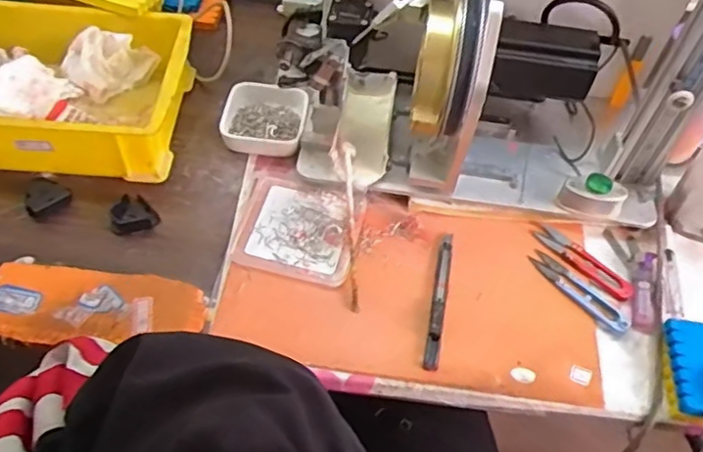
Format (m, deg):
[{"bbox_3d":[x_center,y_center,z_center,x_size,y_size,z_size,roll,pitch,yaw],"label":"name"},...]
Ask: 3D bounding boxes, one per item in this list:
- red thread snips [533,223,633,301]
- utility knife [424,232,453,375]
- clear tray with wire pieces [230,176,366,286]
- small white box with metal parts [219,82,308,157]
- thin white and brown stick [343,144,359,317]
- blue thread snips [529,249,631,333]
[{"bbox_3d":[0.214,0.031,0.579,0.098,0.005,0.027,39,60,21],"label":"red thread snips"},{"bbox_3d":[0.077,0.061,0.547,0.012,0.004,0.134,11,54,3],"label":"utility knife"},{"bbox_3d":[-0.046,-0.002,0.582,0.107,0.016,0.110,11,54,3],"label":"clear tray with wire pieces"},{"bbox_3d":[-0.087,-0.108,0.647,0.088,0.031,0.080,5,54,-2],"label":"small white box with metal parts"},{"bbox_3d":[0.000,-0.002,0.570,0.012,0.013,0.165,0,66,-5],"label":"thin white and brown stick"},{"bbox_3d":[0.204,0.056,0.561,0.025,0.007,0.100,-35,64,-26],"label":"blue thread snips"}]

